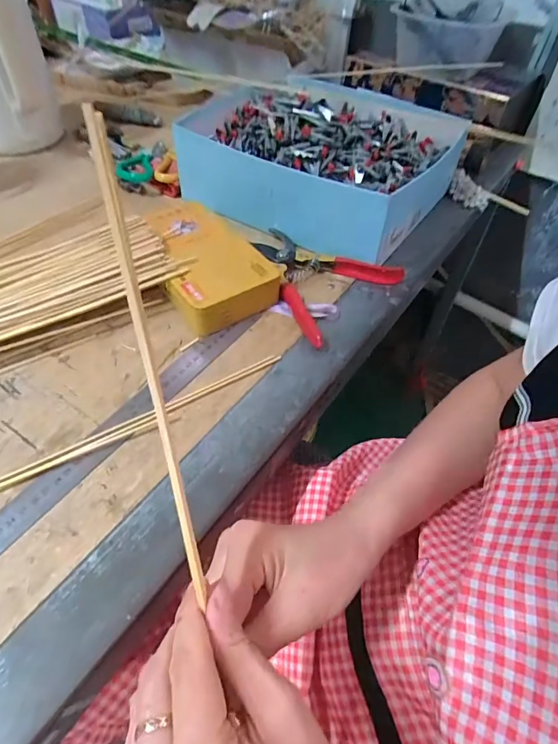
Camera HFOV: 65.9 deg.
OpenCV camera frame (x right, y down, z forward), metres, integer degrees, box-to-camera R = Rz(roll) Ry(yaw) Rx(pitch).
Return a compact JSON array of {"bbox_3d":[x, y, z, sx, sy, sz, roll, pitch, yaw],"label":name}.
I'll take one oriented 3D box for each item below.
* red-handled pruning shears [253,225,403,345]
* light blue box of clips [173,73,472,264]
[{"bbox_3d":[0.038,-0.119,0.504,0.149,0.022,0.172,-33,59,-27],"label":"red-handled pruning shears"},{"bbox_3d":[0.053,-0.301,0.603,0.338,0.094,0.317,22,52,14],"label":"light blue box of clips"}]

